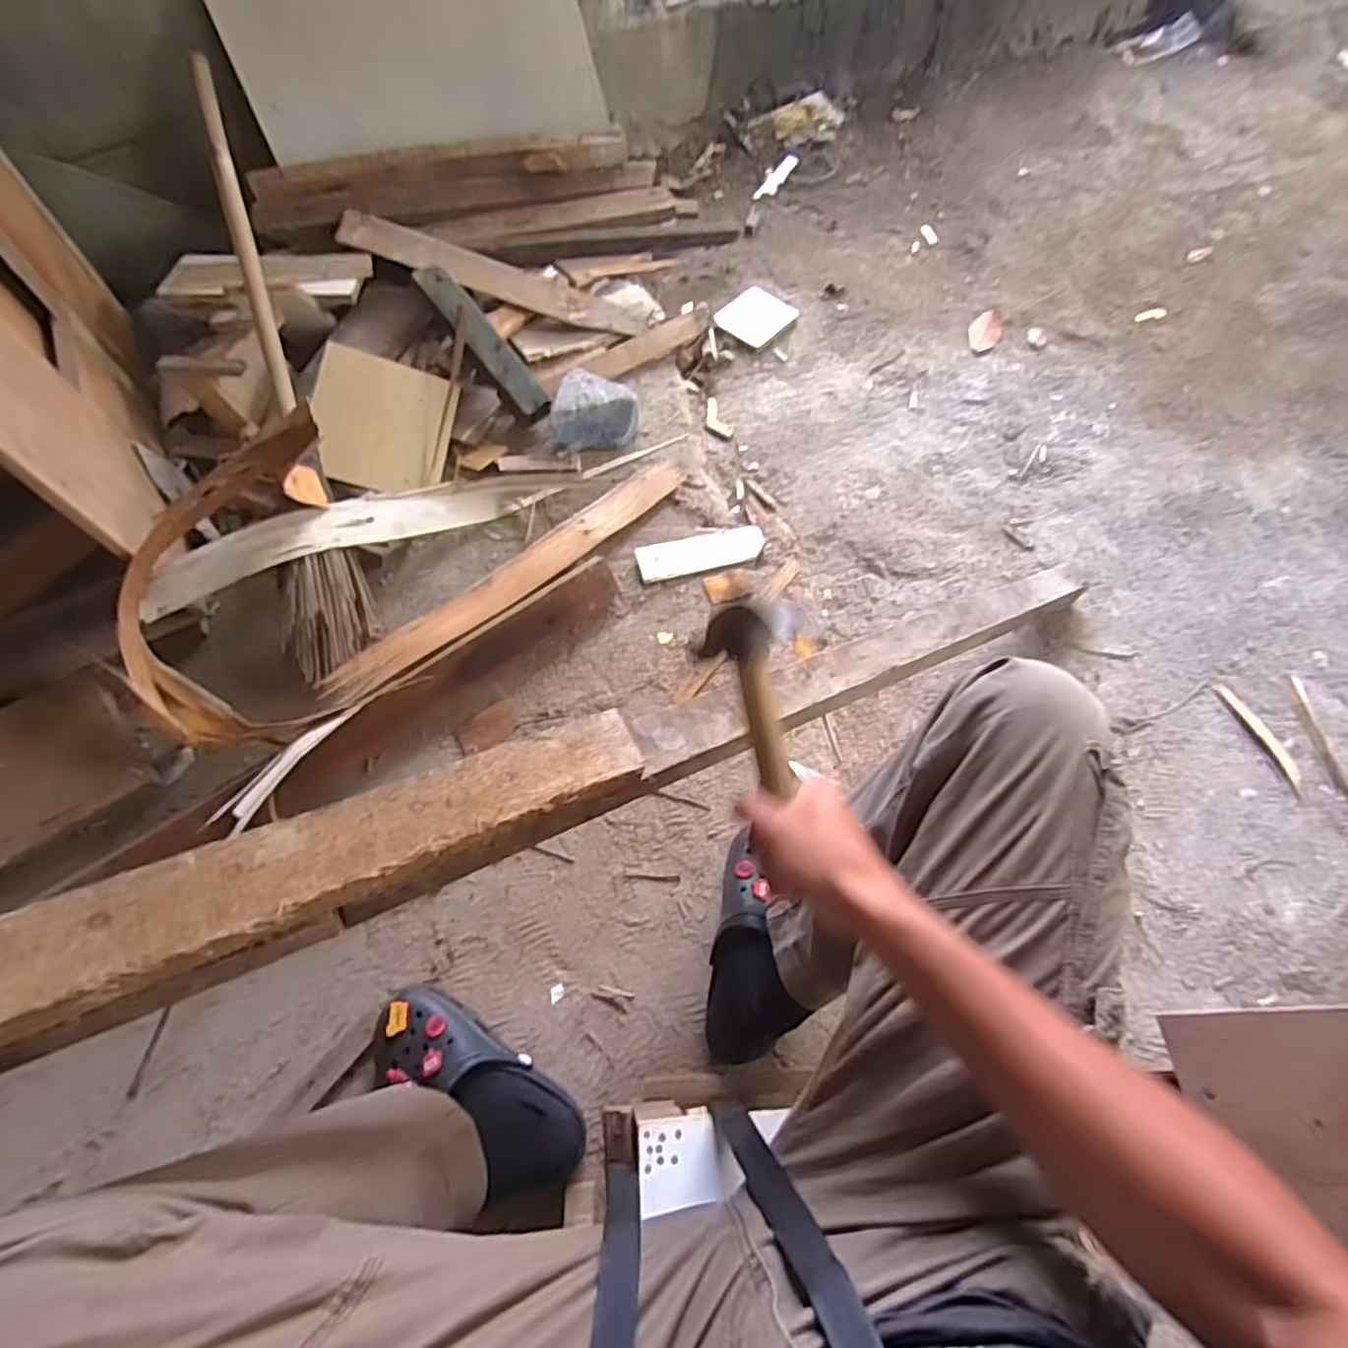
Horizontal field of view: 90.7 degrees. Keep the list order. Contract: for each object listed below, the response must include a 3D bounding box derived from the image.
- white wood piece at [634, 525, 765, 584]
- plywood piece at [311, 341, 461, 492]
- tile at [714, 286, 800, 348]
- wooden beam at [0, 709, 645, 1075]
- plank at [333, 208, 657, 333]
[{"bbox_3d":[0.043,-0.191,1.038,0.198,0.016,0.058,-14,64,-7],"label":"white wood piece"},{"bbox_3d":[-0.456,-0.393,1.046,0.196,0.017,0.213,13,78,-28],"label":"plywood piece"},{"bbox_3d":[0.160,-0.699,1.298,0.113,0.011,0.138,41,72,5],"label":"tile"},{"bbox_3d":[-0.270,0.144,0.431,0.561,0.054,0.075,-19,65,-31],"label":"wooden beam"},{"bbox_3d":[-0.313,-0.703,1.186,0.533,0.023,0.090,14,66,-11],"label":"plank"}]

